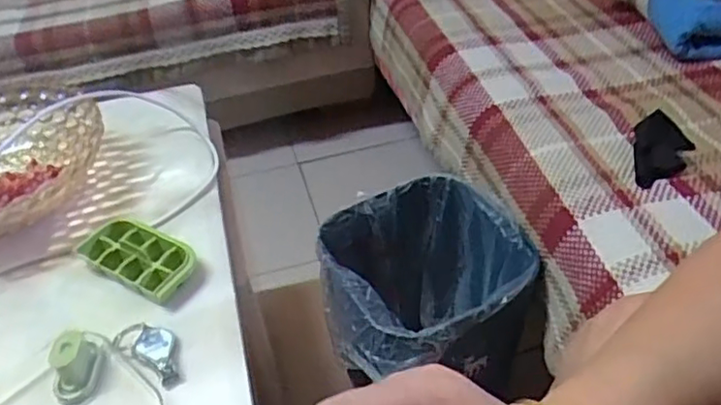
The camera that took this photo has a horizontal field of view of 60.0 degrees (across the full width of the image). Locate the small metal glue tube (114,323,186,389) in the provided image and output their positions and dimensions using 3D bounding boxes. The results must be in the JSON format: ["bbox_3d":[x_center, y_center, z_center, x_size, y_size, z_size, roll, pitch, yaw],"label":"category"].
[{"bbox_3d":[-0.165,0.118,0.502,0.074,0.007,0.037,23,50,28],"label":"small metal glue tube"}]

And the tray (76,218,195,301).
[{"bbox_3d":[-0.200,0.049,0.571,0.111,0.029,0.059,19,48,25],"label":"tray"}]

